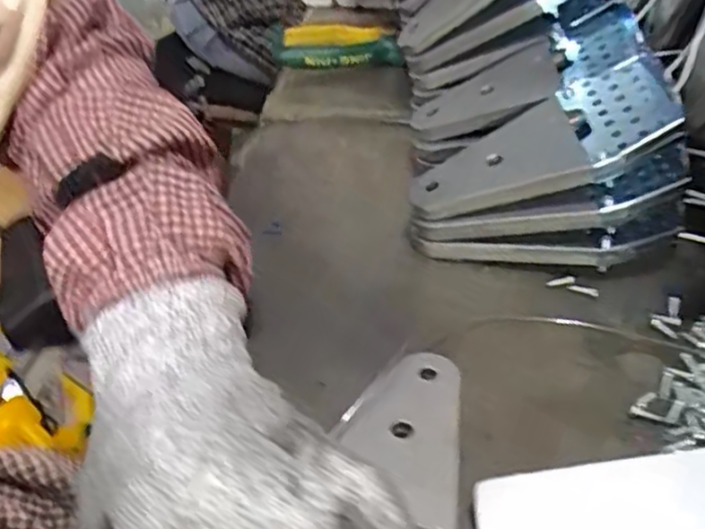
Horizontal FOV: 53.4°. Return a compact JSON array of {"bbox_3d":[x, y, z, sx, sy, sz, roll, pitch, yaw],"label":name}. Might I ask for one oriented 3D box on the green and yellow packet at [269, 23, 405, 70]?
[{"bbox_3d":[-0.014,-0.183,0.585,0.103,0.019,0.062,-4,42,0],"label":"green and yellow packet"}]

